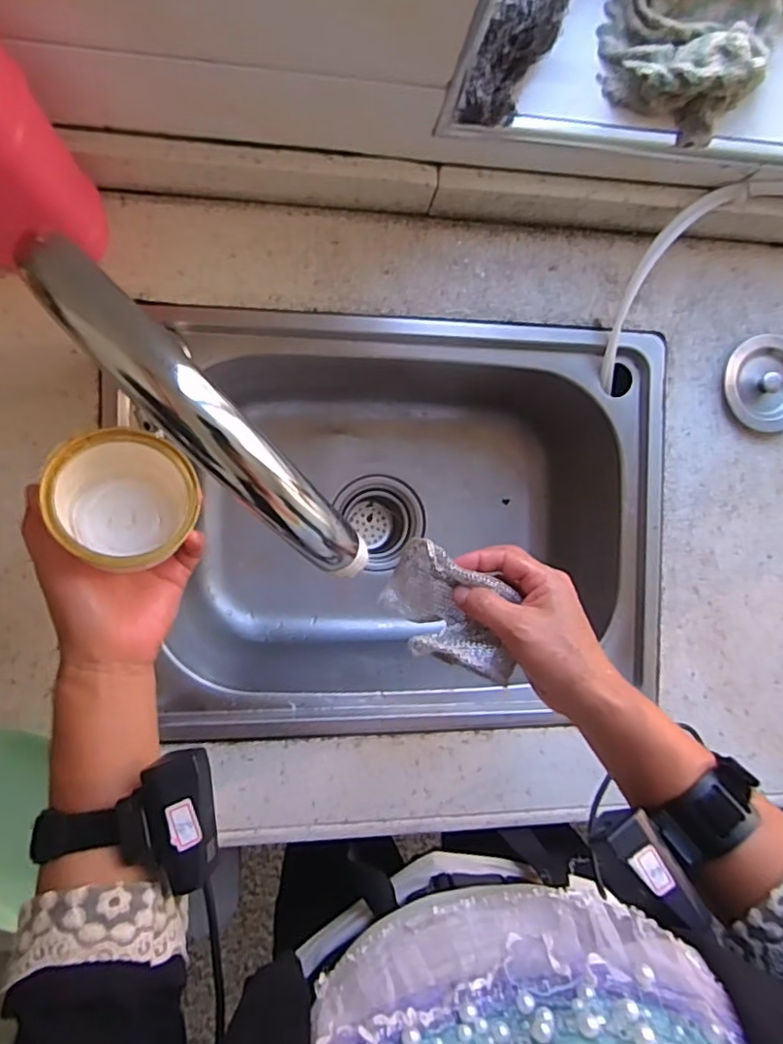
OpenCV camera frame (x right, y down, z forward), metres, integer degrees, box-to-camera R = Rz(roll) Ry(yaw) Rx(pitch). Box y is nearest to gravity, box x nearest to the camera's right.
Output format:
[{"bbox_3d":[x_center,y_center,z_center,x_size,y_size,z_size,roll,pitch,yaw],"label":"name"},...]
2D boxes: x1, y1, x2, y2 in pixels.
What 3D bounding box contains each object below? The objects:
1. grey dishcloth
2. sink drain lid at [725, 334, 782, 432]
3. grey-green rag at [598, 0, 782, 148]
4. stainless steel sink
[{"bbox_3d":[0.038,0.055,0.428,0.074,0.115,0.060,-36,140,-5],"label":"grey dishcloth"},{"bbox_3d":[0.359,-0.131,0.575,0.089,0.020,0.088,0,91,-7],"label":"sink drain lid"},{"bbox_3d":[0.221,-0.365,0.433,0.123,0.046,0.146,22,89,-7],"label":"grey-green rag"},{"bbox_3d":[0.021,-0.001,0.645,0.450,0.217,0.361,0,92,-7],"label":"stainless steel sink"}]

